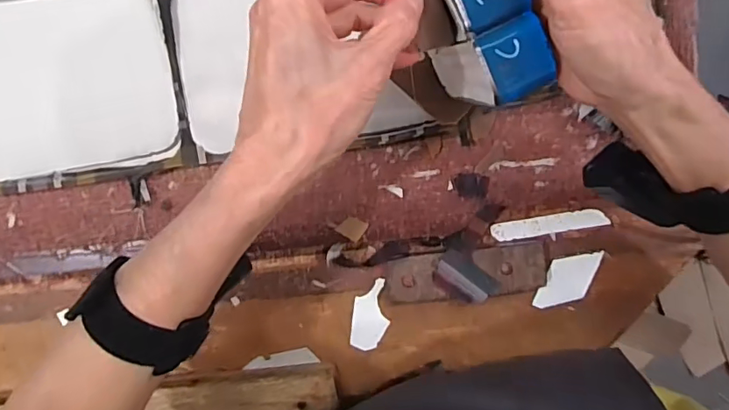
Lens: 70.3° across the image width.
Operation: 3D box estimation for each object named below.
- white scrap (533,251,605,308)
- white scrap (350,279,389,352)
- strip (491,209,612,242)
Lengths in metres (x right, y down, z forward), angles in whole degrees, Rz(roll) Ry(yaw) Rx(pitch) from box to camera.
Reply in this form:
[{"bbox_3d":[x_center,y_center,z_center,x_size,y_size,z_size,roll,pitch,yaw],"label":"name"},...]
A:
[{"bbox_3d":[0.170,0.063,0.430,0.060,0.004,0.037,-13,97,1],"label":"white scrap"},{"bbox_3d":[0.006,0.092,0.432,0.029,0.004,0.060,6,95,-7],"label":"white scrap"},{"bbox_3d":[0.154,0.017,0.429,0.095,0.004,0.018,-9,97,0],"label":"strip"}]

